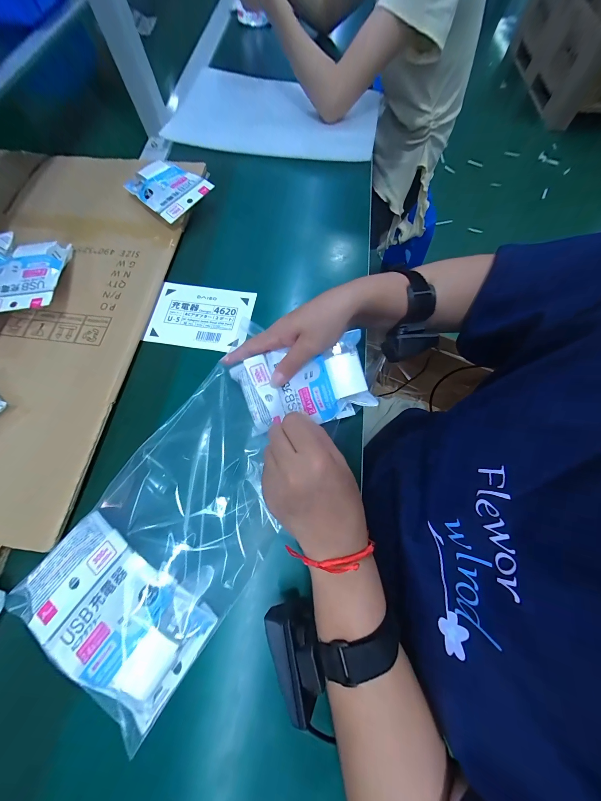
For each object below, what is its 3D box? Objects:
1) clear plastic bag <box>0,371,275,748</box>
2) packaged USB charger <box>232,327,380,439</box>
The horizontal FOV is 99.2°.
[{"bbox_3d":[-0.121,0.125,0.270,0.172,0.032,0.286,37,69,1],"label":"clear plastic bag"},{"bbox_3d":[0.003,-0.018,0.300,0.146,0.042,0.087,-12,97,6],"label":"packaged USB charger"}]

